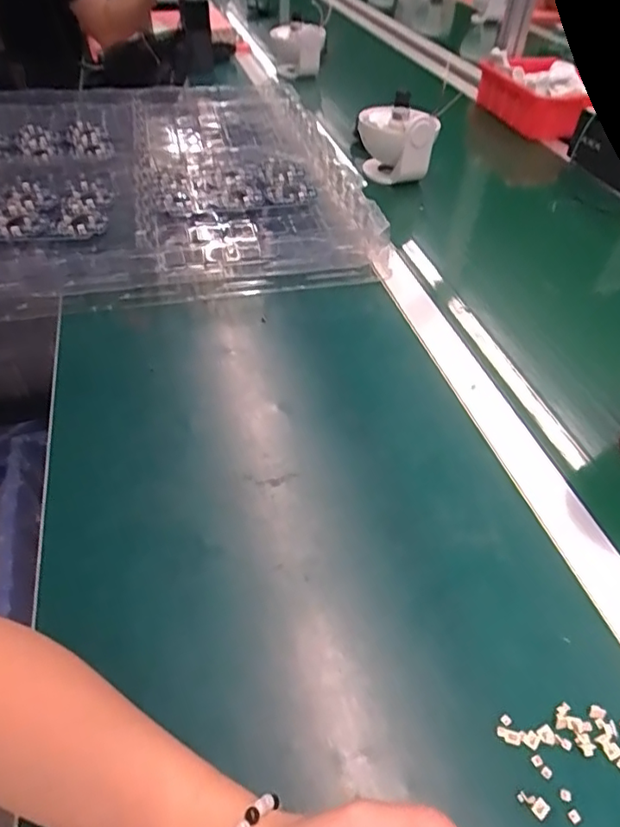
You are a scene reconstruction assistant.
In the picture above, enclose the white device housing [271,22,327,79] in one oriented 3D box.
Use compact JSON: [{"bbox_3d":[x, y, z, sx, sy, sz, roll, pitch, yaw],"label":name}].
[{"bbox_3d":[-0.030,-0.856,1.267,0.123,0.097,0.085,-3,48,0],"label":"white device housing"}]

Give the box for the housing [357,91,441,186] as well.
[{"bbox_3d":[0.130,-0.408,0.817,0.113,0.117,0.089,7,46,4],"label":"housing"}]

